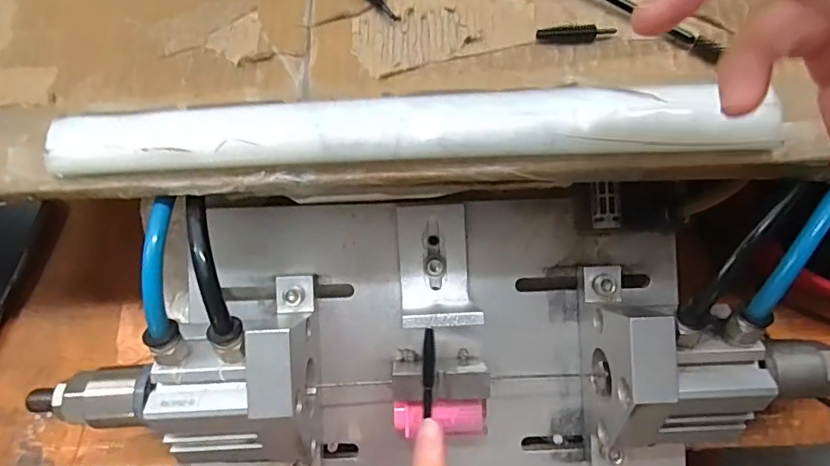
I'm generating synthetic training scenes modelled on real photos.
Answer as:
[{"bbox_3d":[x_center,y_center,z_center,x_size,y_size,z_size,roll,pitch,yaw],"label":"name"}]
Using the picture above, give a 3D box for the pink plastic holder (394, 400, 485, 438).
[{"bbox_3d":[0.013,0.096,0.261,0.046,0.009,0.016,-2,71,2],"label":"pink plastic holder"}]

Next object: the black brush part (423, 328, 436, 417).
[{"bbox_3d":[0.006,0.061,0.220,0.005,0.004,0.039,2,93,3],"label":"black brush part"}]

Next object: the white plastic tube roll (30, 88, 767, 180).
[{"bbox_3d":[-0.005,-0.040,0.204,0.282,0.017,0.025,-2,71,2],"label":"white plastic tube roll"}]

